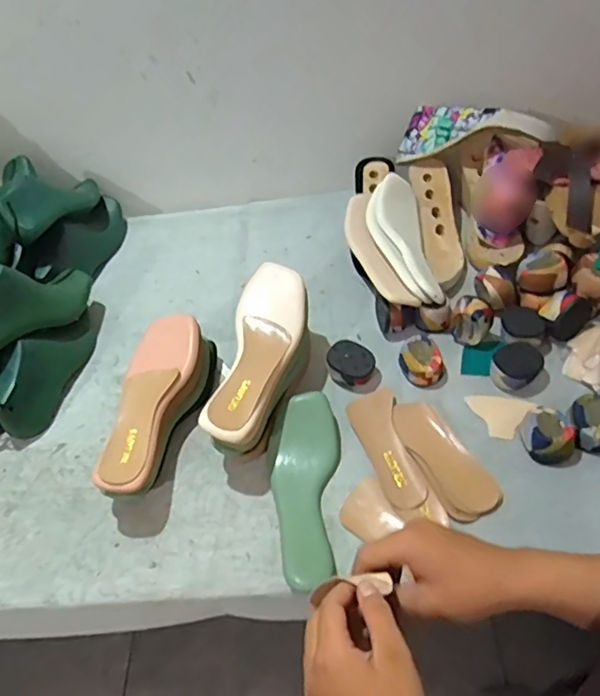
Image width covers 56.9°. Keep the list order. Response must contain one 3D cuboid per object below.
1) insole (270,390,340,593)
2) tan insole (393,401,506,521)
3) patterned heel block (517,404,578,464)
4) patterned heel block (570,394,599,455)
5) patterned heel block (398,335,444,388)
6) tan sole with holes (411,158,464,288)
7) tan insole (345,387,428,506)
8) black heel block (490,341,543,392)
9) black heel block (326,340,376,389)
[{"bbox_3d":[0.006,0.154,0.629,0.070,0.044,0.224,0,48,6],"label":"insole"},{"bbox_3d":[0.165,0.124,0.645,0.063,0.015,0.156,-22,49,-14],"label":"tan insole"},{"bbox_3d":[0.285,0.098,0.637,0.051,0.037,0.063,-12,48,-4],"label":"patterned heel block"},{"bbox_3d":[0.337,0.086,0.634,0.063,0.036,0.059,26,55,26],"label":"patterned heel block"},{"bbox_3d":[0.157,0.017,0.720,0.048,0.038,0.062,-17,48,-10],"label":"patterned heel block"},{"bbox_3d":[0.216,-0.193,0.856,0.063,0.029,0.211,-6,74,1],"label":"tan sole with holes"},{"bbox_3d":[0.101,0.116,0.661,0.059,0.015,0.155,-11,48,-4],"label":"tan insole"},{"bbox_3d":[0.273,0.022,0.700,0.055,0.048,0.058,21,56,23],"label":"black heel block"},{"bbox_3d":[0.068,0.021,0.731,0.062,0.038,0.052,10,50,15],"label":"black heel block"}]

